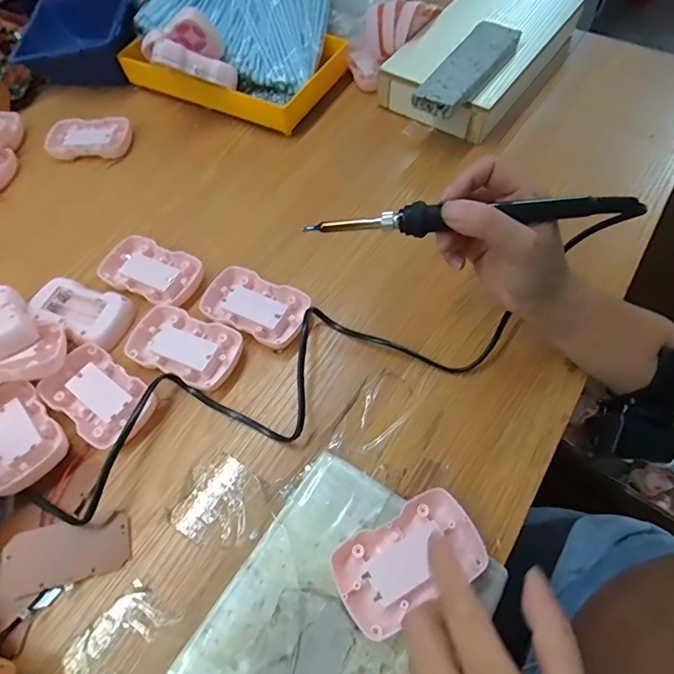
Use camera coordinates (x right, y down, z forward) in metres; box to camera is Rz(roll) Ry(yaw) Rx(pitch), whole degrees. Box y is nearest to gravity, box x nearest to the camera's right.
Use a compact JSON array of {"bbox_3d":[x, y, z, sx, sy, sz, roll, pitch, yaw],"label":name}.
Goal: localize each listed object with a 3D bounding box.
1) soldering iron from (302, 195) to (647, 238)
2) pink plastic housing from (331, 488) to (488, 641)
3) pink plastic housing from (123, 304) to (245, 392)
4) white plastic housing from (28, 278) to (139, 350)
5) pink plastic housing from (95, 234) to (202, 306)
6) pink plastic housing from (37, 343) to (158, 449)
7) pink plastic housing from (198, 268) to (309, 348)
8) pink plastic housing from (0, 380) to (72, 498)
[{"bbox_3d":[0.090,-0.079,0.292,0.216,0.024,0.015,-2,59,8],"label":"soldering iron"},{"bbox_3d":[0.045,0.136,0.272,0.093,0.017,0.053,-26,61,-12],"label":"pink plastic housing"},{"bbox_3d":[-0.125,0.008,0.360,0.084,0.017,0.054,18,62,13],"label":"pink plastic housing"},{"bbox_3d":[-0.219,-0.022,0.376,0.082,0.017,0.048,16,61,12],"label":"white plastic housing"},{"bbox_3d":[-0.168,-0.060,0.398,0.084,0.014,0.054,22,63,15],"label":"pink plastic housing"},{"bbox_3d":[-0.181,0.046,0.338,0.089,0.016,0.053,32,66,20],"label":"pink plastic housing"},{"bbox_3d":[-0.069,-0.026,0.376,0.087,0.017,0.055,25,63,17],"label":"pink plastic housing"},{"bbox_3d":[-0.234,0.071,0.319,0.083,0.018,0.054,39,68,23],"label":"pink plastic housing"}]

